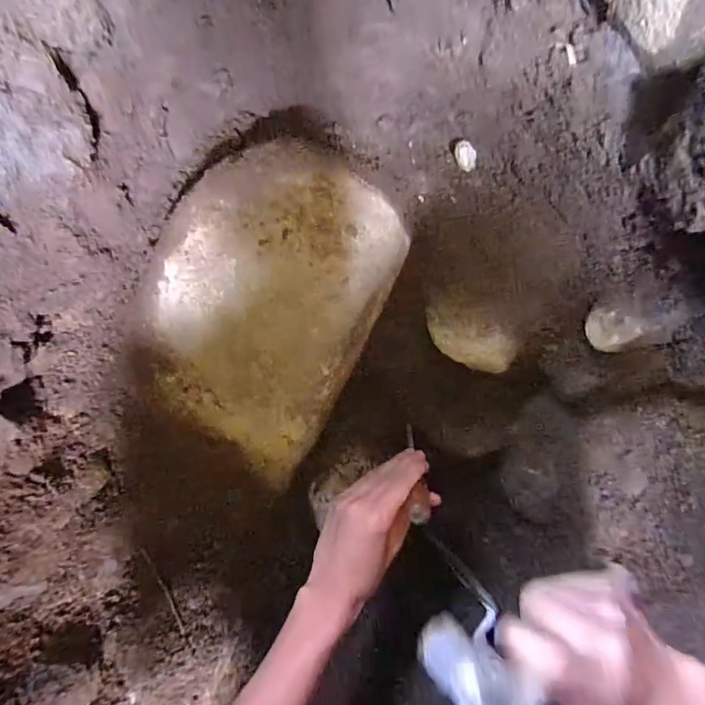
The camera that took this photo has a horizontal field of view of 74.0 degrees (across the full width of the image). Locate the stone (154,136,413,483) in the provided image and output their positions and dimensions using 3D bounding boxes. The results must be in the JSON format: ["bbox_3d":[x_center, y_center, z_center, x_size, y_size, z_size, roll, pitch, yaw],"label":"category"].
[{"bbox_3d":[-0.079,-0.045,0.459,0.197,0.197,0.254,33,71,13],"label":"stone"}]

